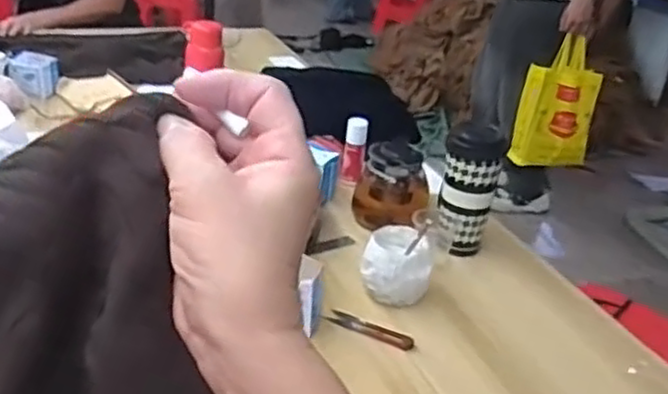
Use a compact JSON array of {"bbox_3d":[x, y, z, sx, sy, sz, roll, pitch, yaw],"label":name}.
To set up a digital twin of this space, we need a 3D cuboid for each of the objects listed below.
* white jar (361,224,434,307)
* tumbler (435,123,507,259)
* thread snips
[{"bbox_3d":[0.084,0.095,0.961,0.090,0.088,0.093,9,26,5],"label":"white jar"},{"bbox_3d":[0.196,-0.012,1.060,0.078,0.181,0.068,-6,29,-23],"label":"tumbler"},{"bbox_3d":[0.046,0.166,0.906,0.113,0.006,0.031,18,29,22],"label":"thread snips"}]

